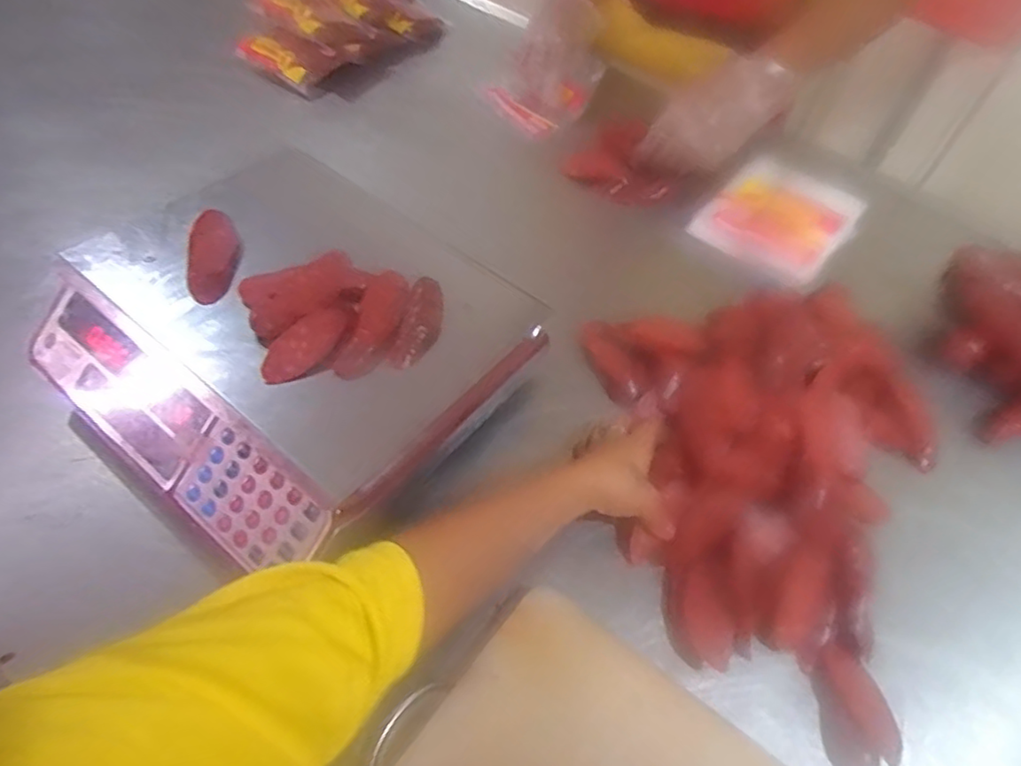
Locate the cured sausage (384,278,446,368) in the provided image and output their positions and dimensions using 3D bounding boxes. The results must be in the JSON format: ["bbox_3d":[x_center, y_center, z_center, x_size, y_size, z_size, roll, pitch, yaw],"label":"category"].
[{"bbox_3d":[-0.075,-0.050,0.519,0.032,0.022,0.084,15,55,6],"label":"cured sausage"}]

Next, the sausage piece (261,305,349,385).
[{"bbox_3d":[-0.161,-0.032,0.487,0.028,0.024,0.080,31,58,16],"label":"sausage piece"}]

